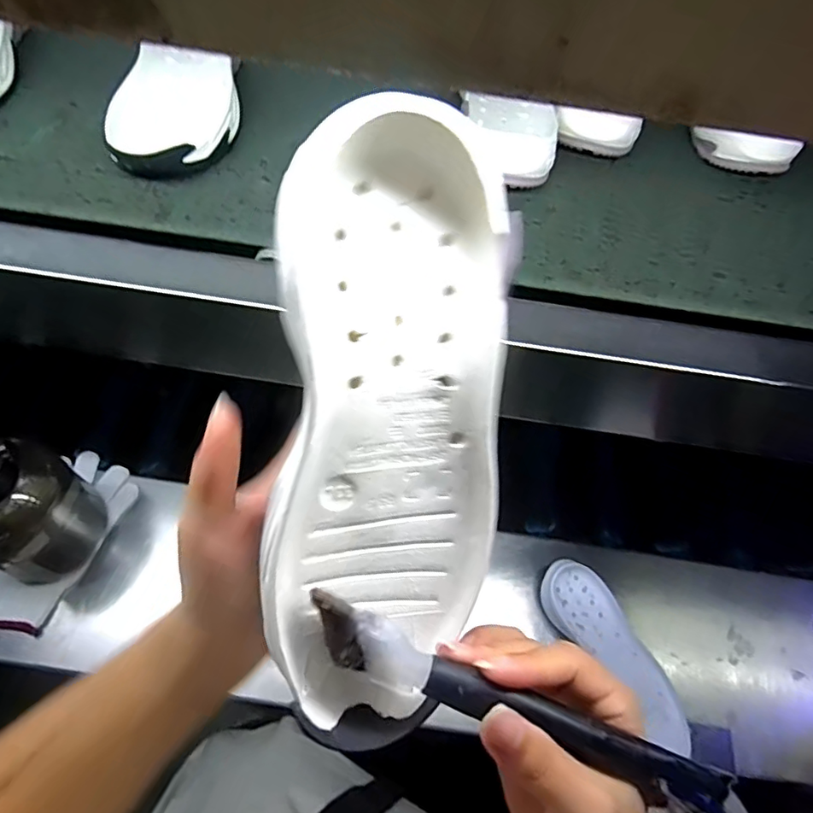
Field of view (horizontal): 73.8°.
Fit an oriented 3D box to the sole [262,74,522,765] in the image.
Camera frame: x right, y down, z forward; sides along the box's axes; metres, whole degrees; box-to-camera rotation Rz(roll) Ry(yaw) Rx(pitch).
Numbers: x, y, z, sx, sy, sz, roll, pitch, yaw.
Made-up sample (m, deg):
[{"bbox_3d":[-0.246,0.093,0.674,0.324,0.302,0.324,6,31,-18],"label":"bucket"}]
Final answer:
[{"bbox_3d":[-0.006,0.015,0.203,0.079,0.041,0.226,5,101,5],"label":"sole"}]

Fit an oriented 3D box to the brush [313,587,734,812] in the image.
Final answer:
[{"bbox_3d":[0.041,0.116,0.209,0.169,0.027,0.018,24,63,0],"label":"brush"}]

